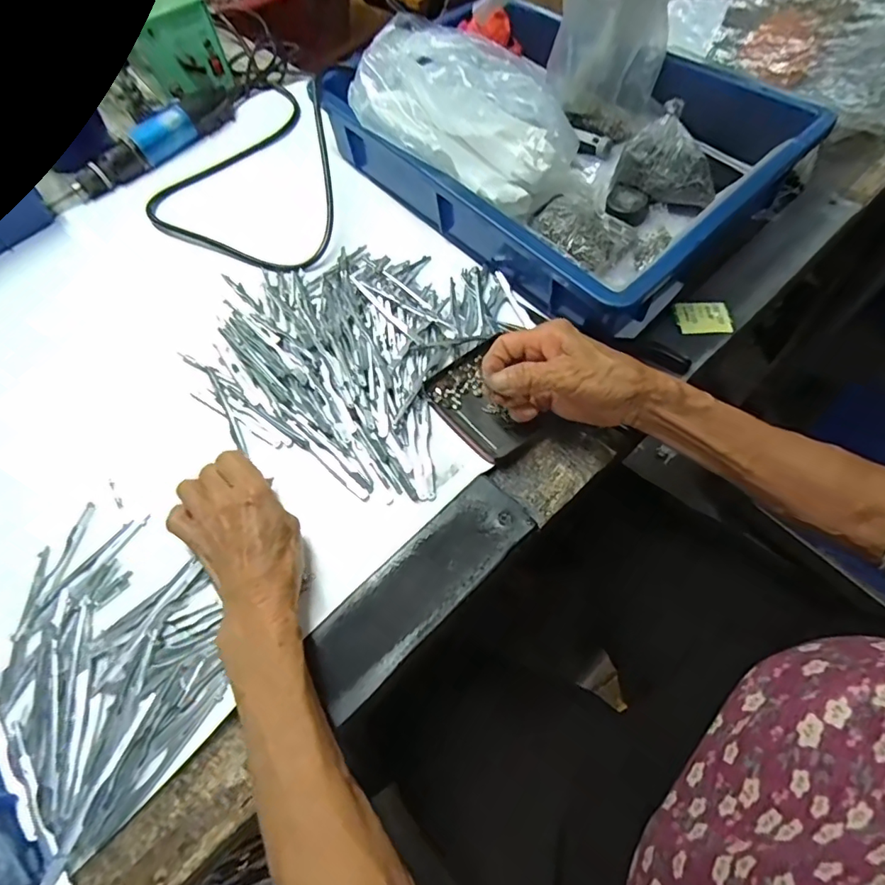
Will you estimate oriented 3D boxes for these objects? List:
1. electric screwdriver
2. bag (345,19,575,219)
[{"bbox_3d":[-0.350,-0.357,0.609,0.043,0.033,0.245,37,69,21],"label":"electric screwdriver"},{"bbox_3d":[0.018,-0.292,0.473,0.201,0.103,0.109,23,65,15],"label":"bag"}]

